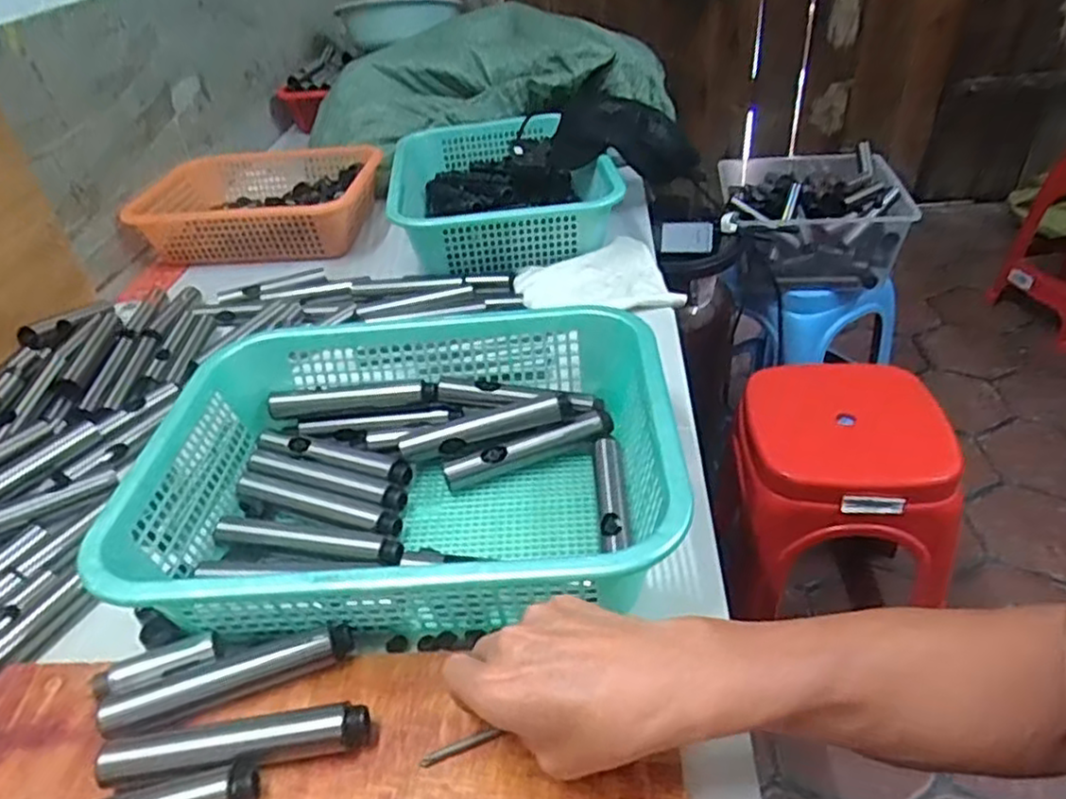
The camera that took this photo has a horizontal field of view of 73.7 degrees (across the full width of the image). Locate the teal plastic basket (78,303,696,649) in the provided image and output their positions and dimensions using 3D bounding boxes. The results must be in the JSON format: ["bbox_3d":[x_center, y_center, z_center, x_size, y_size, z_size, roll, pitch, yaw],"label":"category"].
[{"bbox_3d":[-0.093,0.046,0.548,0.380,0.088,0.290,-3,38,3],"label":"teal plastic basket"}]

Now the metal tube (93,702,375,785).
[{"bbox_3d":[-0.173,0.204,0.416,0.154,0.018,0.026,-7,38,-2],"label":"metal tube"}]

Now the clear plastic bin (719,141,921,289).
[{"bbox_3d":[0.503,-0.336,1.321,0.297,0.145,0.353,2,38,10],"label":"clear plastic bin"}]

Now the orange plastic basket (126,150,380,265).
[{"bbox_3d":[-0.424,-0.293,1.087,0.361,0.088,0.228,-2,38,4],"label":"orange plastic basket"}]

